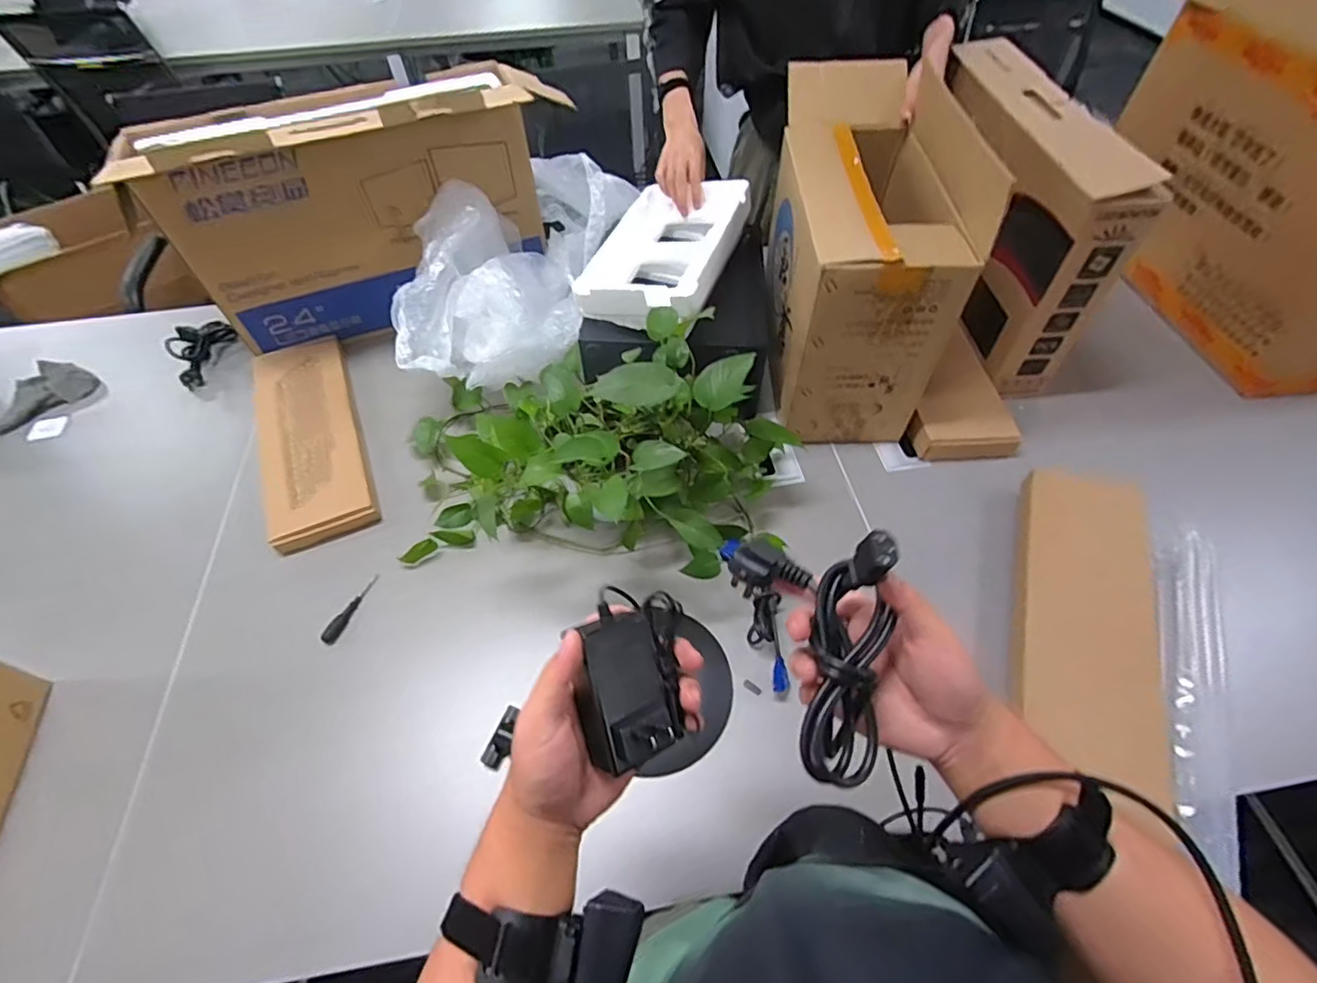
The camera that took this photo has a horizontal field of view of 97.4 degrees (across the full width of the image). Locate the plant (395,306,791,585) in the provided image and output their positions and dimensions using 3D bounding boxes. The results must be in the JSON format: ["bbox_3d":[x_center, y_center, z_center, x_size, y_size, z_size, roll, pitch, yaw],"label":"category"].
[{"bbox_3d":[-0.105,-0.077,0.820,0.552,0.292,0.364,0,54,1],"label":"plant"}]

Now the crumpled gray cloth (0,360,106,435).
[{"bbox_3d":[-1.147,-0.192,1.083,0.162,0.028,0.132,-31,60,-20],"label":"crumpled gray cloth"}]

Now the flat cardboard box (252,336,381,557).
[{"bbox_3d":[-0.606,-0.106,0.997,0.166,0.030,0.467,-21,57,-14],"label":"flat cardboard box"}]

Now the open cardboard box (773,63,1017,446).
[{"bbox_3d":[0.314,-0.390,0.948,0.221,0.397,0.458,-1,54,0],"label":"open cardboard box"}]

